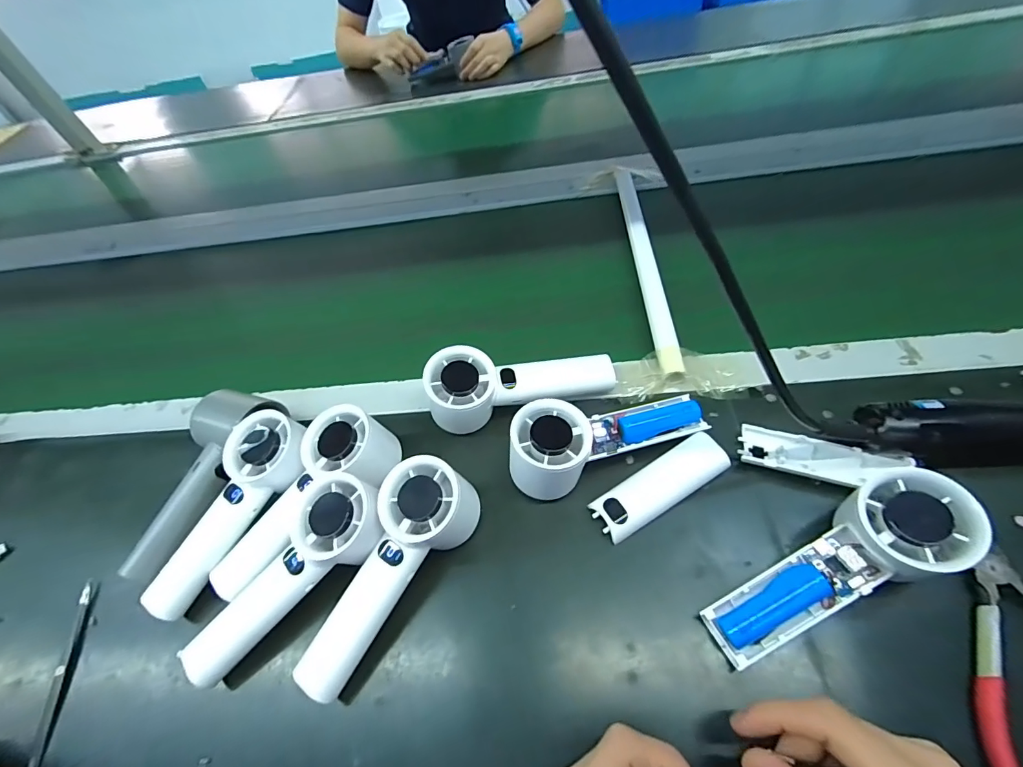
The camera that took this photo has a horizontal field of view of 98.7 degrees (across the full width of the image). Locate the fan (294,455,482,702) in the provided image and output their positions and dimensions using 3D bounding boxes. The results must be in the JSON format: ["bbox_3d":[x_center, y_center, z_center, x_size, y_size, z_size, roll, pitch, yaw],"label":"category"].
[{"bbox_3d":[-0.083,0.128,0.303,0.053,0.051,0.155,25,74,26],"label":"fan"}]

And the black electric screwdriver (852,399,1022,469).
[{"bbox_3d":[0.355,0.031,0.295,0.214,0.033,0.034,0,53,10],"label":"black electric screwdriver"}]

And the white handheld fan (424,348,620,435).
[{"bbox_3d":[0.005,-0.005,0.371,0.159,0.058,0.057,-18,52,-4],"label":"white handheld fan"}]

